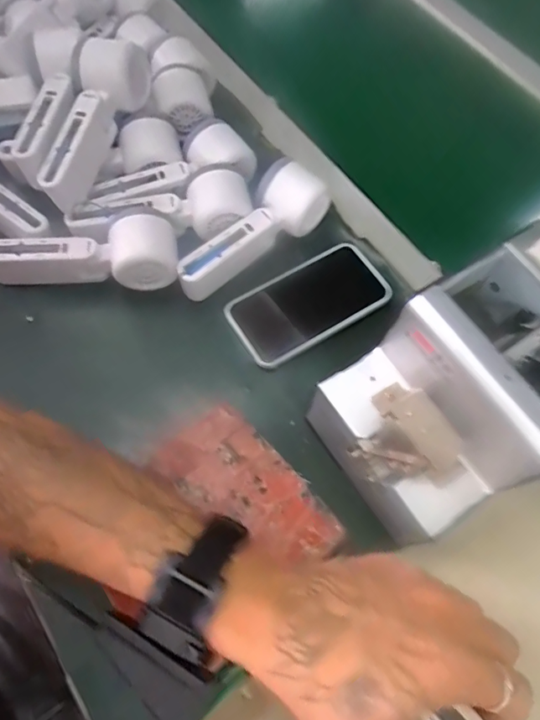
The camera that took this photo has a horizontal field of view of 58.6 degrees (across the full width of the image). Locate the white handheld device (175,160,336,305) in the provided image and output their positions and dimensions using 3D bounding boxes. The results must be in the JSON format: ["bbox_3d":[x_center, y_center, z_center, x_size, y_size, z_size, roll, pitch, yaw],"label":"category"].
[{"bbox_3d":[-0.015,-0.118,0.446,0.052,0.049,0.160,40,69,13],"label":"white handheld device"}]

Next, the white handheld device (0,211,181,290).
[{"bbox_3d":[-0.168,-0.090,0.436,0.167,0.058,0.056,-6,66,-7],"label":"white handheld device"}]

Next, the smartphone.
[{"bbox_3d":[0.038,-0.054,0.452,0.147,0.013,0.075,-28,71,-16],"label":"smartphone"}]

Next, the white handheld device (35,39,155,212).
[{"bbox_3d":[-0.167,-0.213,0.436,0.059,0.052,0.161,18,80,5],"label":"white handheld device"}]

